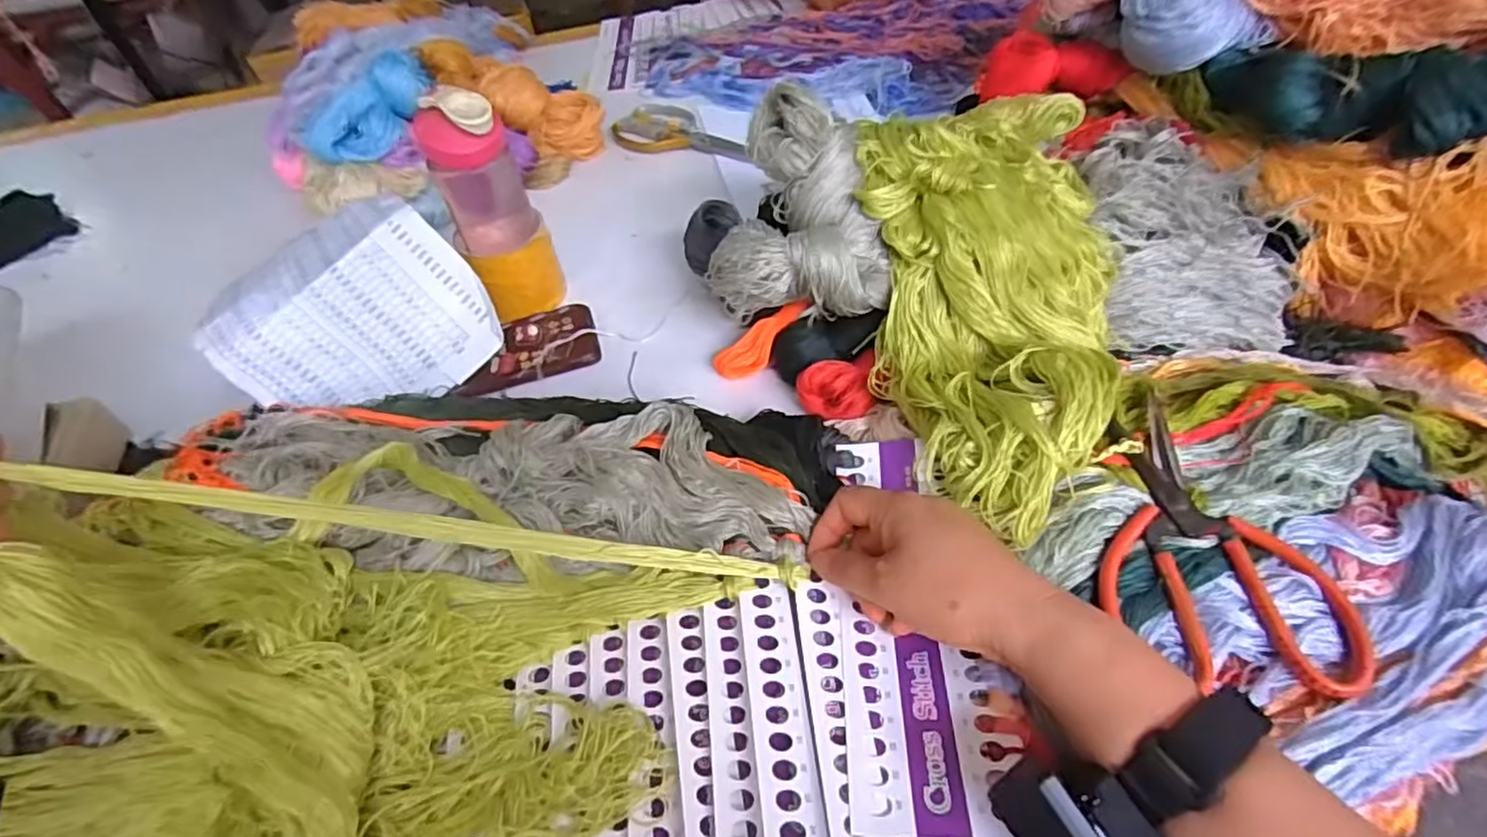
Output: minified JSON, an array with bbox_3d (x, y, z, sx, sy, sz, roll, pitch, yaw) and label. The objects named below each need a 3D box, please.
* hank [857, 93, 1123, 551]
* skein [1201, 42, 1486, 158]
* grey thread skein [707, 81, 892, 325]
[{"bbox_3d":[0.178,-0.092,0.489,0.186,0.081,0.368,2,64,7],"label":"hank"},{"bbox_3d":[0.462,-0.252,0.517,0.074,0.066,0.201,-38,57,-24],"label":"skein"},{"bbox_3d":[0.040,-0.170,0.533,0.134,0.109,0.156,-3,50,3],"label":"grey thread skein"}]

